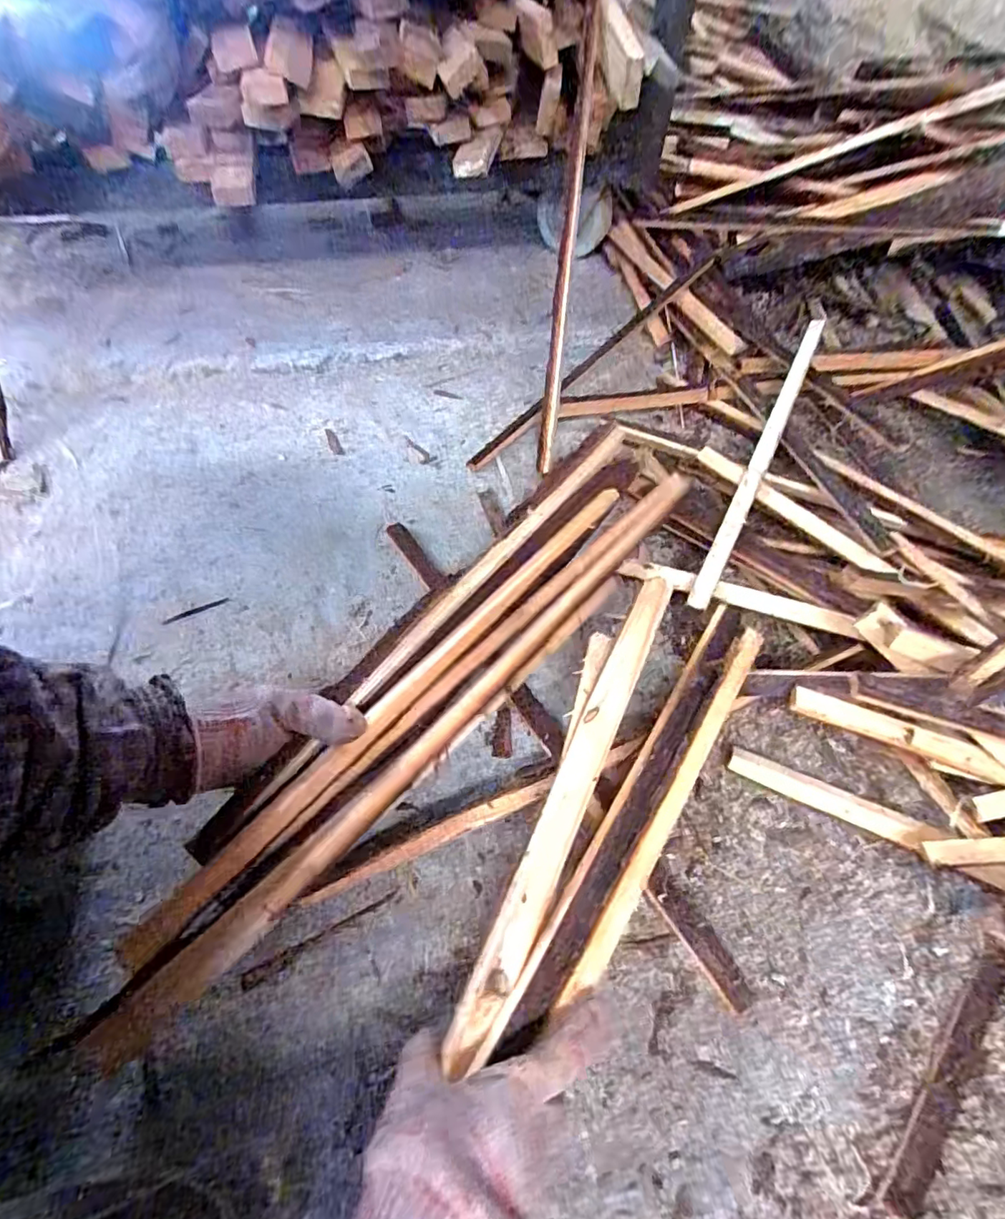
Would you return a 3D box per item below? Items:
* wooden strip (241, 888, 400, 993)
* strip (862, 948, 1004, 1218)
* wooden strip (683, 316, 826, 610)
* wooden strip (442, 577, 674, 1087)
[{"bbox_3d":[-0.123,0.227,0.385,0.110,0.004,0.012,-24,59,-17],"label":"wooden strip"},{"bbox_3d":[0.283,0.292,0.350,0.177,0.005,0.024,-37,64,-24],"label":"strip"},{"bbox_3d":[0.286,-0.187,0.601,0.017,0.020,0.493,26,61,13],"label":"wooden strip"},{"bbox_3d":[0.048,0.117,0.379,0.027,0.017,0.331,23,66,14],"label":"wooden strip"}]

